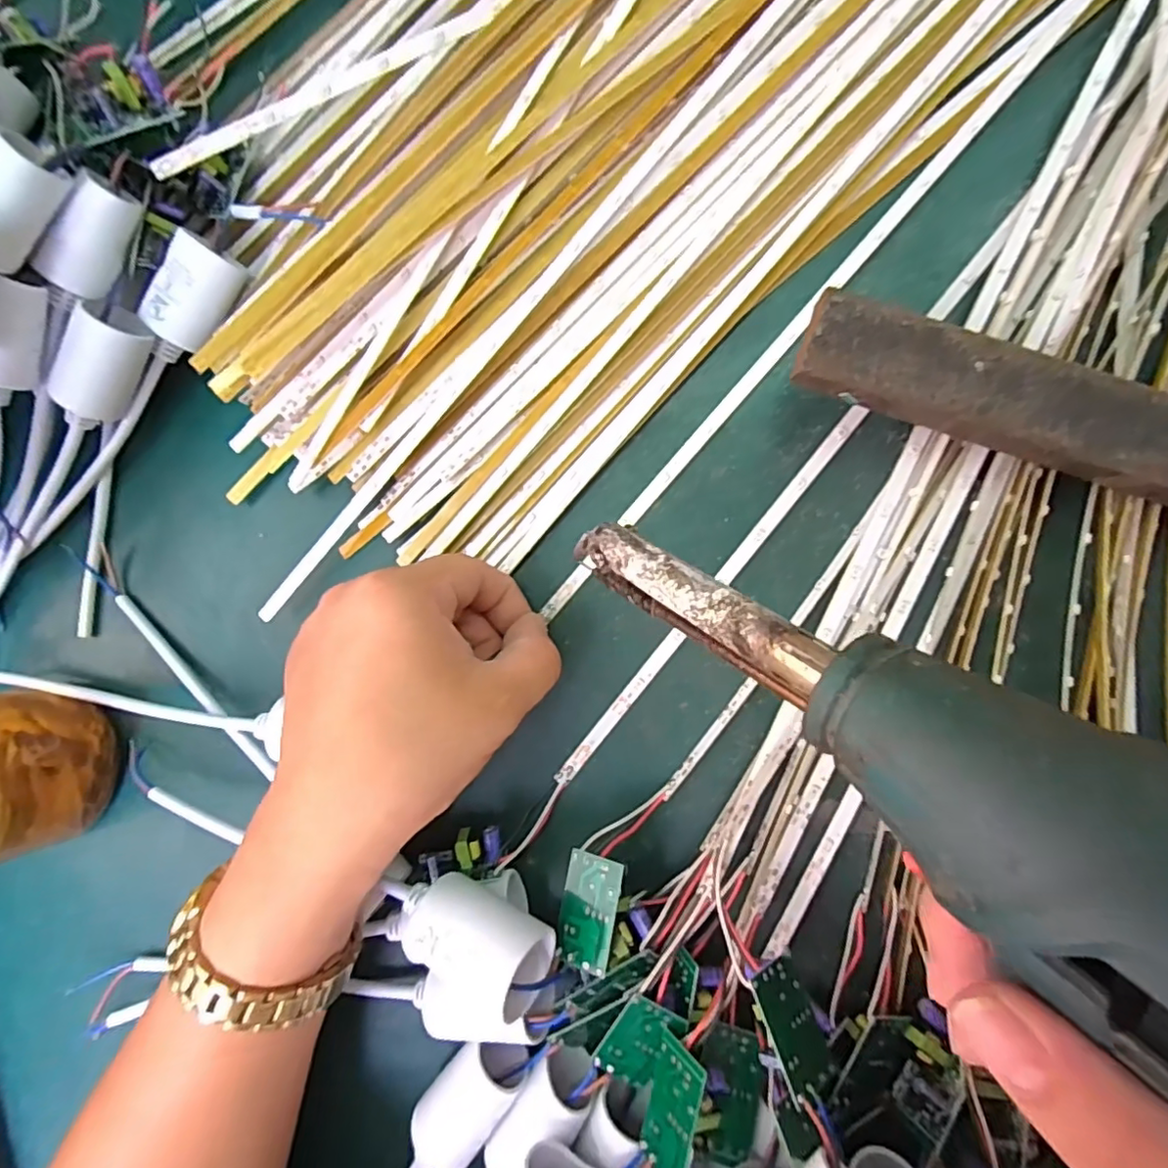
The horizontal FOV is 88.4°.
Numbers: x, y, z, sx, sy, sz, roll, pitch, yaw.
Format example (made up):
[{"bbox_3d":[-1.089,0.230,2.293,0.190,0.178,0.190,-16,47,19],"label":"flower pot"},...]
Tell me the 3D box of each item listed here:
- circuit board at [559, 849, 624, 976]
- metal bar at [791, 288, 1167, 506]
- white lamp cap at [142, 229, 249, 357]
[{"bbox_3d":[0.002,0.112,0.206,0.020,0.004,0.035,3,74,30],"label":"circuit board"},{"bbox_3d":[0.173,-0.050,0.198,0.207,0.008,0.032,19,95,3],"label":"metal bar"},{"bbox_3d":[-0.169,-0.125,0.261,0.022,0.025,0.045,29,91,9],"label":"white lamp cap"}]

